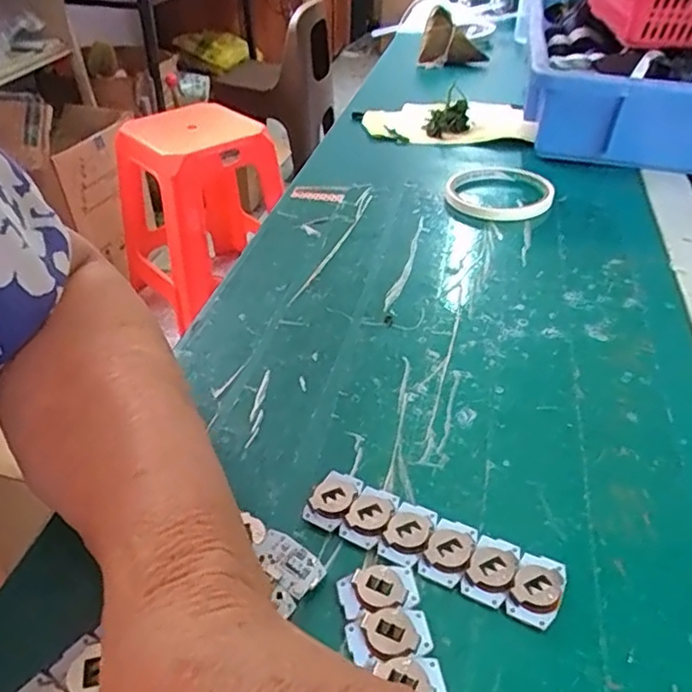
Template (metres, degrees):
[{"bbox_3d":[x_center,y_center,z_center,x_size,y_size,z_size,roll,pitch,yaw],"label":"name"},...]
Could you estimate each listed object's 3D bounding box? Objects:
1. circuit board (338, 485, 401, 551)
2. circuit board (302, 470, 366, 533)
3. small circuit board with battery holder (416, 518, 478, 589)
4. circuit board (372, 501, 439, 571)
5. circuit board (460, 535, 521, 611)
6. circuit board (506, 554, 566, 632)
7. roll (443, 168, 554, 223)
[{"bbox_3d":[0.011,0.073,0.270,0.019,0.006,0.028,18,41,24],"label":"circuit board"},{"bbox_3d":[-0.005,0.068,0.277,0.018,0.008,0.027,20,42,26],"label":"circuit board"},{"bbox_3d":[0.042,0.083,0.255,0.018,0.004,0.029,17,40,23],"label":"small circuit board with battery holder"},{"bbox_3d":[0.026,0.078,0.263,0.019,0.005,0.030,19,41,25],"label":"circuit board"},{"bbox_3d":[0.058,0.088,0.249,0.018,0.004,0.029,18,41,23],"label":"circuit board"},{"bbox_3d":[0.074,0.094,0.243,0.018,0.007,0.029,17,40,23],"label":"circuit board"},{"bbox_3d":[0.129,-0.131,0.529,0.089,0.011,0.096,-1,37,1],"label":"roll"}]

